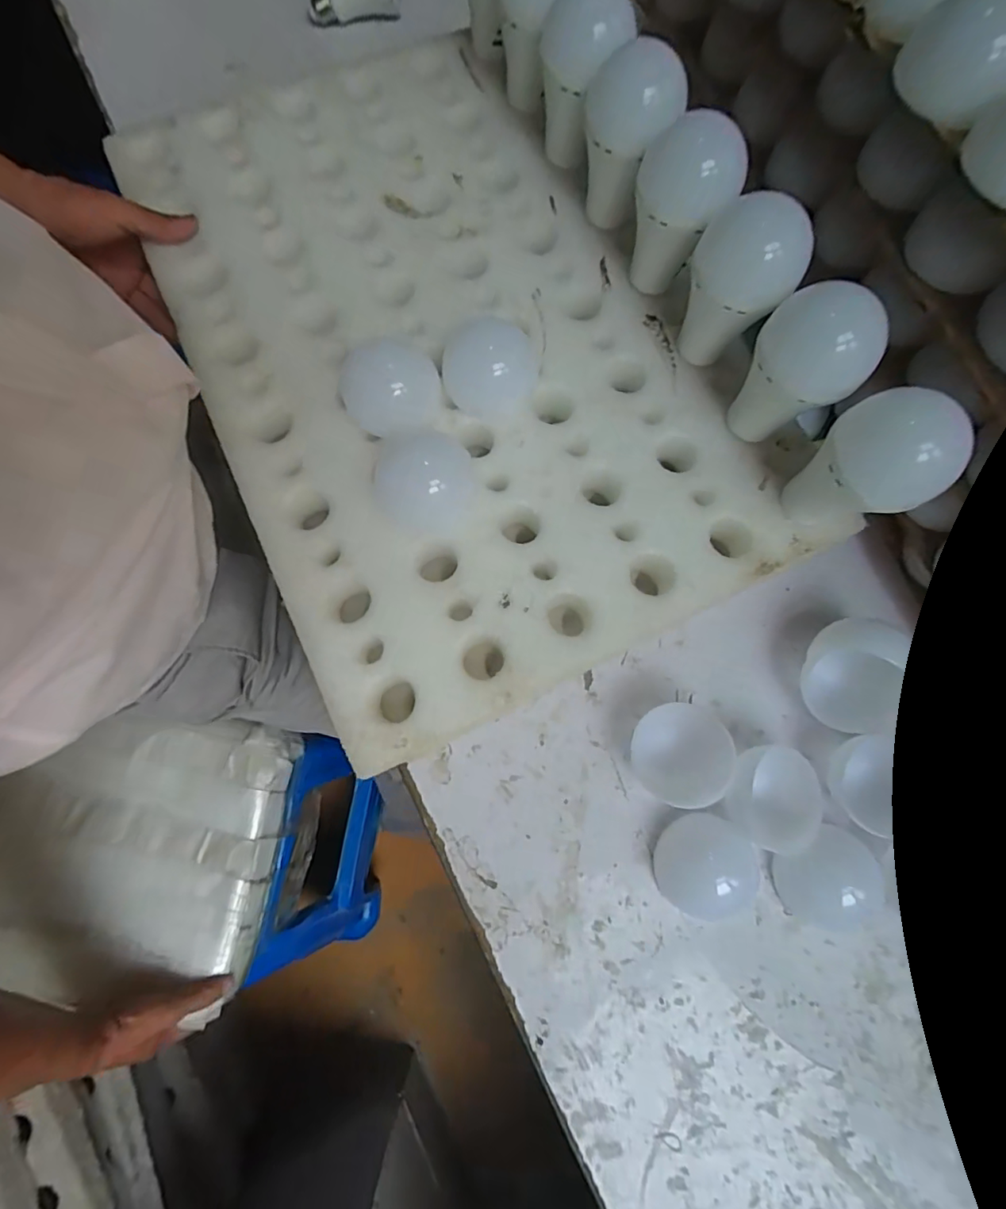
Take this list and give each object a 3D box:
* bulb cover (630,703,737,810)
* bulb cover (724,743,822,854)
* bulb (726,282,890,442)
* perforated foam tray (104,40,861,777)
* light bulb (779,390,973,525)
[{"bbox_3d":[0.127,0.107,0.374,0.063,0.027,0.067,9,75,0],"label":"bulb cover"},{"bbox_3d":[0.183,0.134,0.368,0.061,0.031,0.066,18,75,3],"label":"bulb cover"},{"bbox_3d":[0.182,-0.143,0.334,0.067,0.089,0.060,39,77,8],"label":"bulb"},{"bbox_3d":[-0.054,-0.201,0.382,0.320,0.029,0.534,-26,78,-9],"label":"perforated foam tray"},{"bbox_3d":[0.212,-0.077,0.320,0.063,0.097,0.068,1,75,-2],"label":"light bulb"}]

